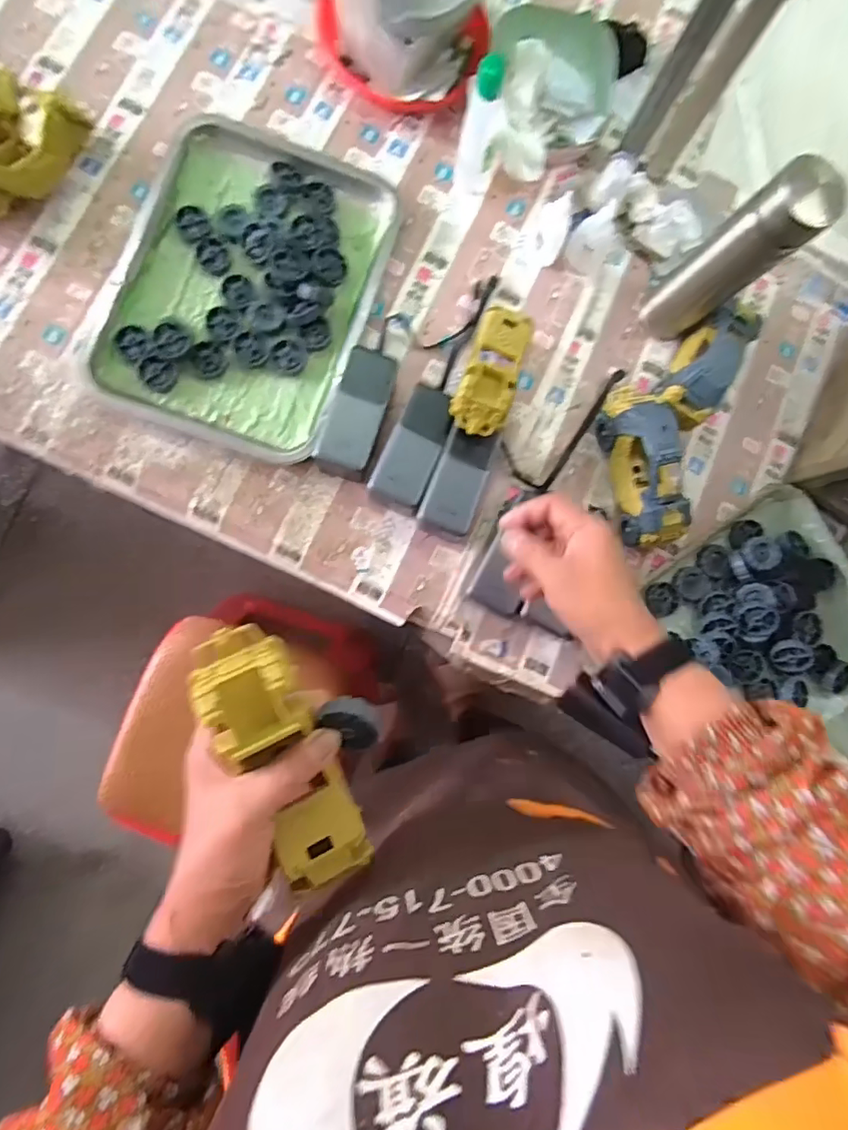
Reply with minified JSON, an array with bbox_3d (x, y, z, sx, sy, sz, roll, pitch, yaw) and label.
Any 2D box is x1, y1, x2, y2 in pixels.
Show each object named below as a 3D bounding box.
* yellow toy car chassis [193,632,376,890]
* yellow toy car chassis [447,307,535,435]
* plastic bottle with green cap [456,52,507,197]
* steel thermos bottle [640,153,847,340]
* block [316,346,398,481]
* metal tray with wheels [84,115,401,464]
[{"bbox_3d":[-0.081,0.116,0.323,0.051,0.030,0.166,-22,107,-7],"label":"yellow toy car chassis"},{"bbox_3d":[0.072,-0.204,0.578,0.057,0.056,0.172,19,60,-3],"label":"yellow toy car chassis"},{"bbox_3d":[0.062,-0.456,0.579,0.042,0.134,0.042,11,84,-4],"label":"plastic bottle with green cap"},{"bbox_3d":[0.304,-0.302,0.559,0.053,0.221,0.073,-44,90,-8],"label":"steel thermos bottle"},{"bbox_3d":[-0.068,-0.156,0.581,0.053,0.048,0.127,18,84,-5],"label":"block"},{"bbox_3d":[-0.194,-0.303,0.603,0.265,0.029,0.352,17,83,-4],"label":"metal tray with wheels"}]

